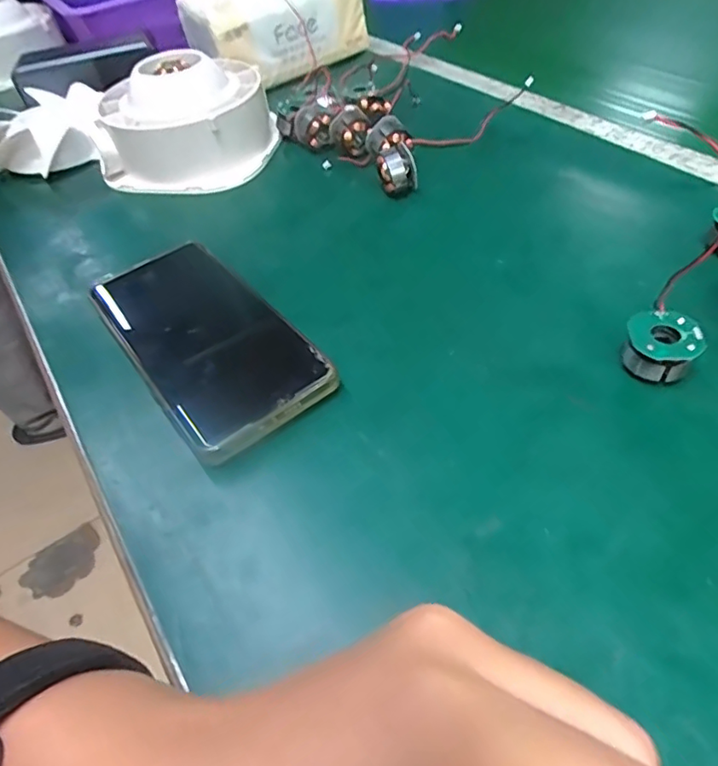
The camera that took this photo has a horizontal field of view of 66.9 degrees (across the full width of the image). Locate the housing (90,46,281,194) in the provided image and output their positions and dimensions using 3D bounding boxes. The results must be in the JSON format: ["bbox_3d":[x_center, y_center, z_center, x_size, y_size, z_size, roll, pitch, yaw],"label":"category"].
[{"bbox_3d":[-0.135,-0.216,0.432,0.126,0.070,0.112,2,51,13],"label":"housing"}]

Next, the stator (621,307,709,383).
[{"bbox_3d":[0.141,-0.015,0.254,0.030,0.024,0.027,15,53,20],"label":"stator"}]

